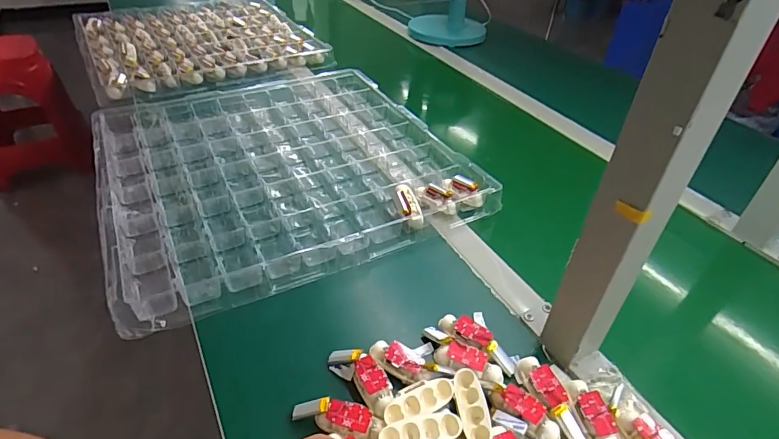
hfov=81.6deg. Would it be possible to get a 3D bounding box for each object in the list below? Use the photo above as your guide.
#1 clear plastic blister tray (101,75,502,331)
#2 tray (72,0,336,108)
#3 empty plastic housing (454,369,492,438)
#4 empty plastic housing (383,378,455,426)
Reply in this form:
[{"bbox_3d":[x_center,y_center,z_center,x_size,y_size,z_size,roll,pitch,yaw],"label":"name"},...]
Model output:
[{"bbox_3d":[-0.160,-0.093,0.670,0.472,0.040,0.495,-16,43,-23],"label":"clear plastic blister tray"},{"bbox_3d":[-0.428,-0.405,1.013,0.453,0.030,0.454,-20,45,-25],"label":"tray"},{"bbox_3d":[0.069,0.157,0.376,0.024,0.015,0.064,-1,40,-5],"label":"empty plastic housing"},{"bbox_3d":[0.026,0.149,0.376,0.065,0.011,0.022,-17,44,-22],"label":"empty plastic housing"}]

